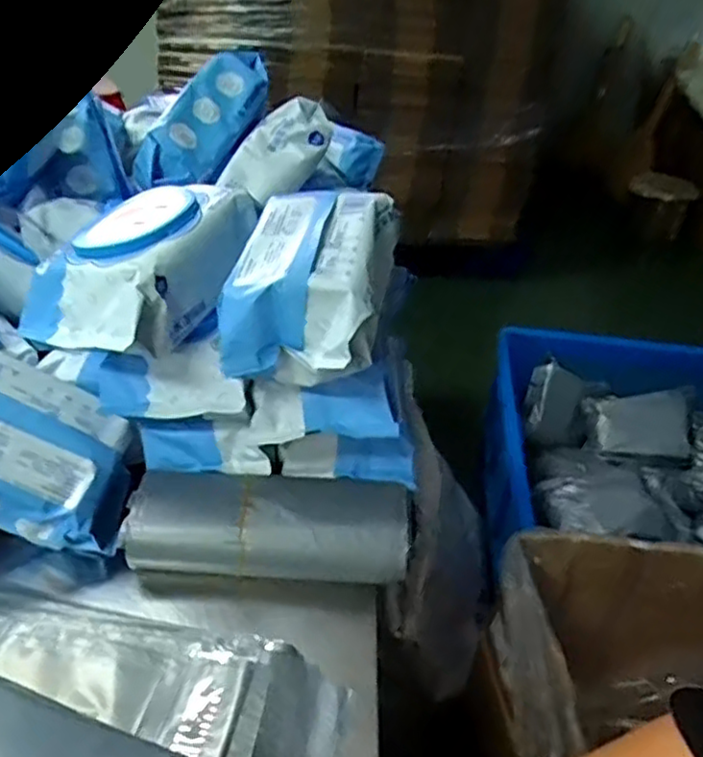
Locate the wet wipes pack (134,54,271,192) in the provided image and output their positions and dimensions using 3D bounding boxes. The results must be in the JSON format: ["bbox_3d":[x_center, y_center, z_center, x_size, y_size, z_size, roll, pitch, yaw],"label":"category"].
[{"bbox_3d":[-0.147,-0.248,0.687,0.073,0.063,0.186,36,65,-13],"label":"wet wipes pack"}]

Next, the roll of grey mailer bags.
[{"bbox_3d":[-0.059,0.110,0.508,0.203,0.050,0.080,5,36,0],"label":"roll of grey mailer bags"}]

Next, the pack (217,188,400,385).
[{"bbox_3d":[-0.026,-0.072,0.499,0.108,0.074,0.171,9,36,5],"label":"pack"}]

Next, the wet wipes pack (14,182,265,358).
[{"bbox_3d":[-0.154,-0.092,0.498,0.117,0.049,0.162,13,37,10],"label":"wet wipes pack"}]

